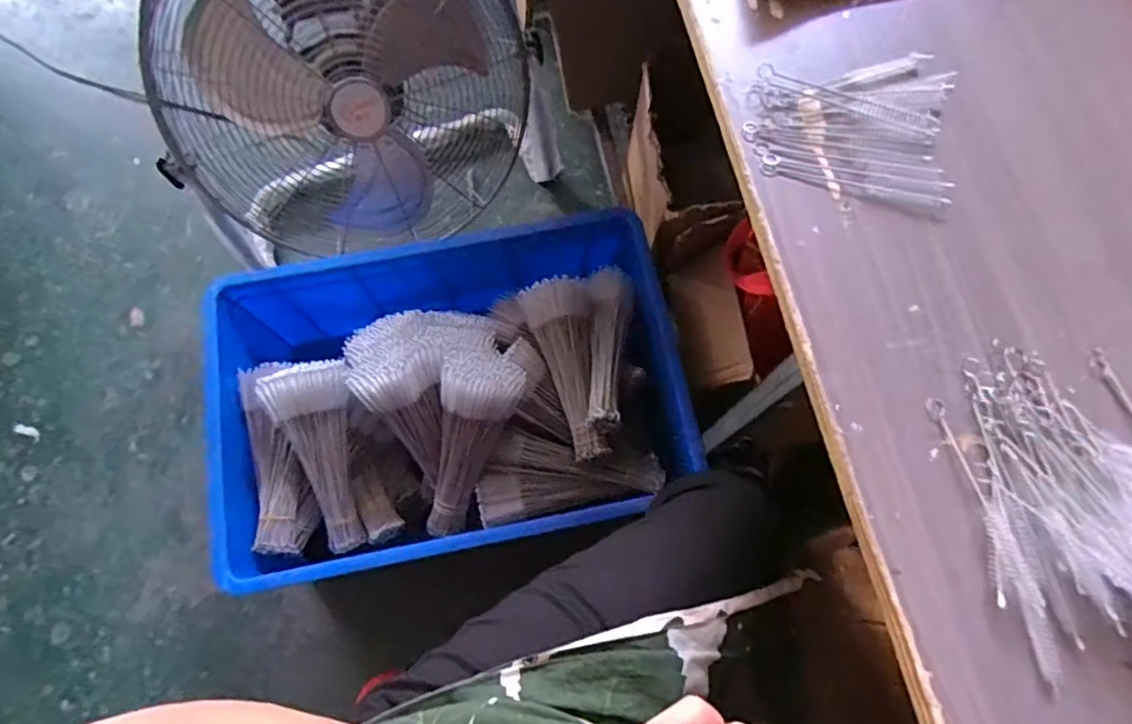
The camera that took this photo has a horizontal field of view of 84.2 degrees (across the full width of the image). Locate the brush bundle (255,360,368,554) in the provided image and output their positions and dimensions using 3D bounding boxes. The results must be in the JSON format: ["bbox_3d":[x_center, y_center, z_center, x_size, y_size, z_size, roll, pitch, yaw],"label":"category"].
[{"bbox_3d":[-0.317,0.125,0.824,0.111,0.051,0.247,-10,105,-2],"label":"brush bundle"}]

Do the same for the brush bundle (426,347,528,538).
[{"bbox_3d":[-0.124,0.113,0.802,0.089,0.084,0.245,18,111,6],"label":"brush bundle"}]

